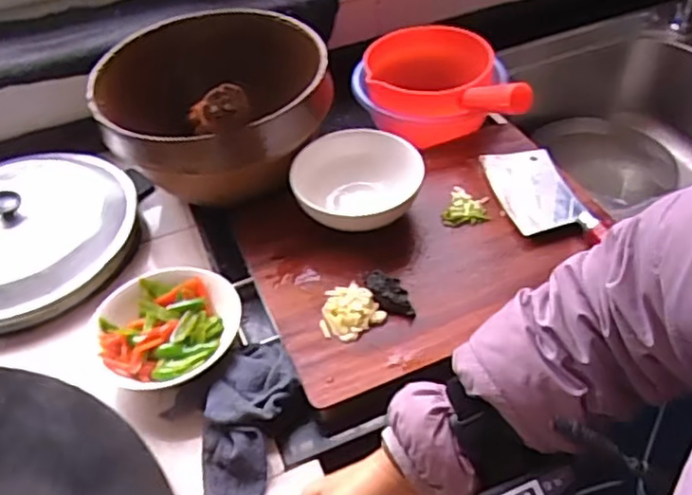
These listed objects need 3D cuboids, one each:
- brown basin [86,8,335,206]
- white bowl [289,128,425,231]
[{"bbox_3d":[-0.159,-0.184,0.814,0.275,0.139,0.292,-10,46,-5],"label":"brown basin"},{"bbox_3d":[0.014,-0.064,0.748,0.145,0.065,0.135,-2,46,2],"label":"white bowl"}]

